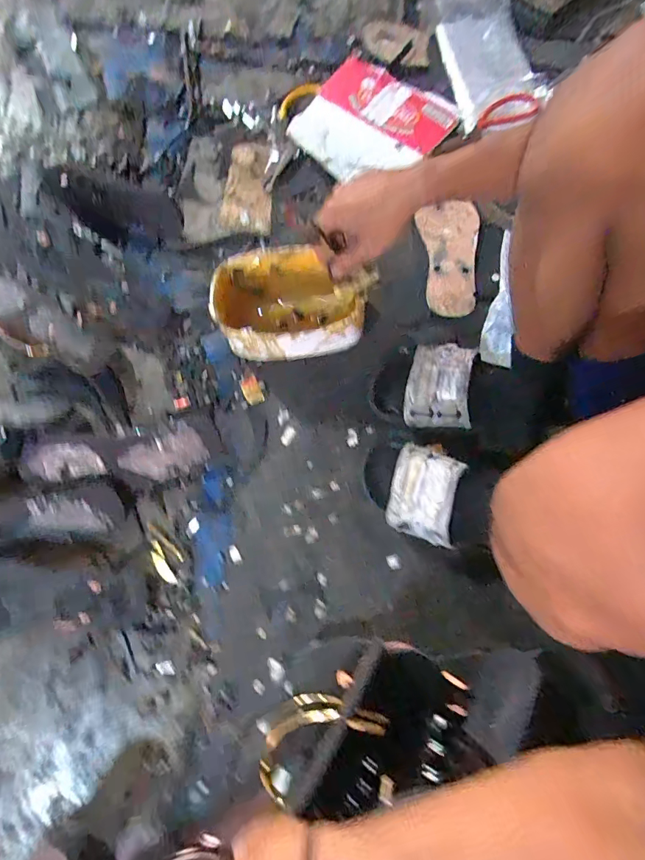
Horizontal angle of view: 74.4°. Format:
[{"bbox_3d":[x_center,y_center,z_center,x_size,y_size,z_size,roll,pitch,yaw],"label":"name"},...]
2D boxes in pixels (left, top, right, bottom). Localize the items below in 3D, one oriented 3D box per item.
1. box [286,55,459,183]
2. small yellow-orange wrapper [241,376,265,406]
[{"bbox_3d":[0.075,-0.506,0.705,0.219,0.031,0.204,42,82,9],"label":"box"},{"bbox_3d":[-0.102,-0.057,0.616,0.026,0.004,0.042,-23,78,-3],"label":"small yellow-orange wrapper"}]

